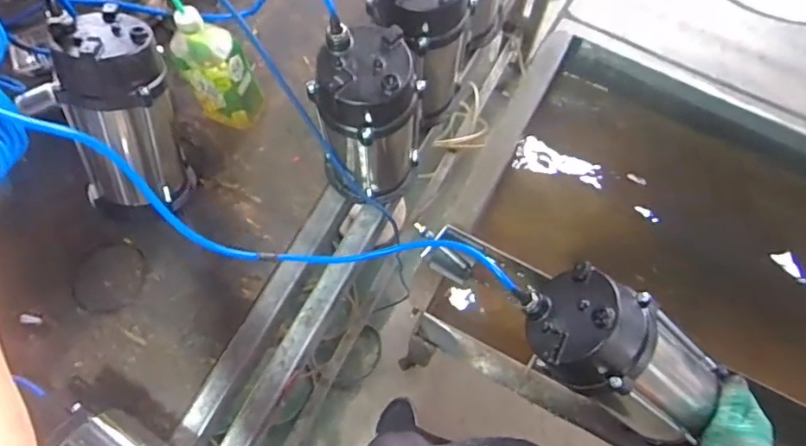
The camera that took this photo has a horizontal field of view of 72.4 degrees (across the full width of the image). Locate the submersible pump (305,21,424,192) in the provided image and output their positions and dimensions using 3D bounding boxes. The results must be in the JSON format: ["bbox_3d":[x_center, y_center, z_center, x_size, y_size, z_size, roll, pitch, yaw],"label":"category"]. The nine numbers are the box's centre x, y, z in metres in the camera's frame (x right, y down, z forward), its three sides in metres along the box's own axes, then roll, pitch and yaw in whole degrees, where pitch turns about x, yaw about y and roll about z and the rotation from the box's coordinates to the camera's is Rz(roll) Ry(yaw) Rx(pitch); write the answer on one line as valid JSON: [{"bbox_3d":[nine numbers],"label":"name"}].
[{"bbox_3d":[-0.047,-0.133,0.746,0.132,0.262,0.120,13,71,4],"label":"submersible pump"}]

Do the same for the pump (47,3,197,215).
[{"bbox_3d":[-0.367,-0.143,0.733,0.128,0.267,0.115,2,45,0],"label":"pump"}]

